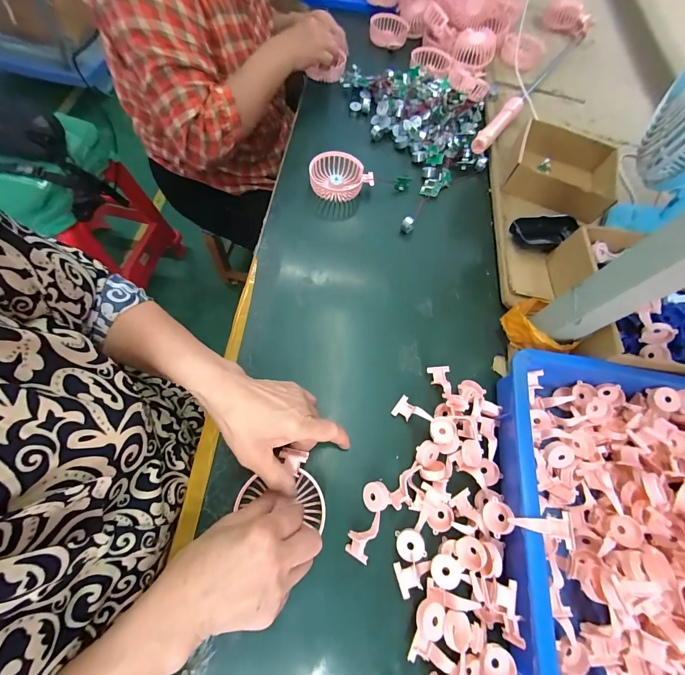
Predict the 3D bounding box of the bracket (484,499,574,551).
[{"bbox_3d":[0.171,0.177,0.301,0.022,0.077,0.031,28,59,-37],"label":"bracket"}]

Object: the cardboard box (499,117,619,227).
[{"bbox_3d":[0.382,-0.283,0.543,0.170,0.056,0.145,27,66,4],"label":"cardboard box"}]

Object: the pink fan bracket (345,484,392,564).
[{"bbox_3d":[0.027,0.191,0.332,0.028,0.018,0.073,23,66,3],"label":"pink fan bracket"}]

